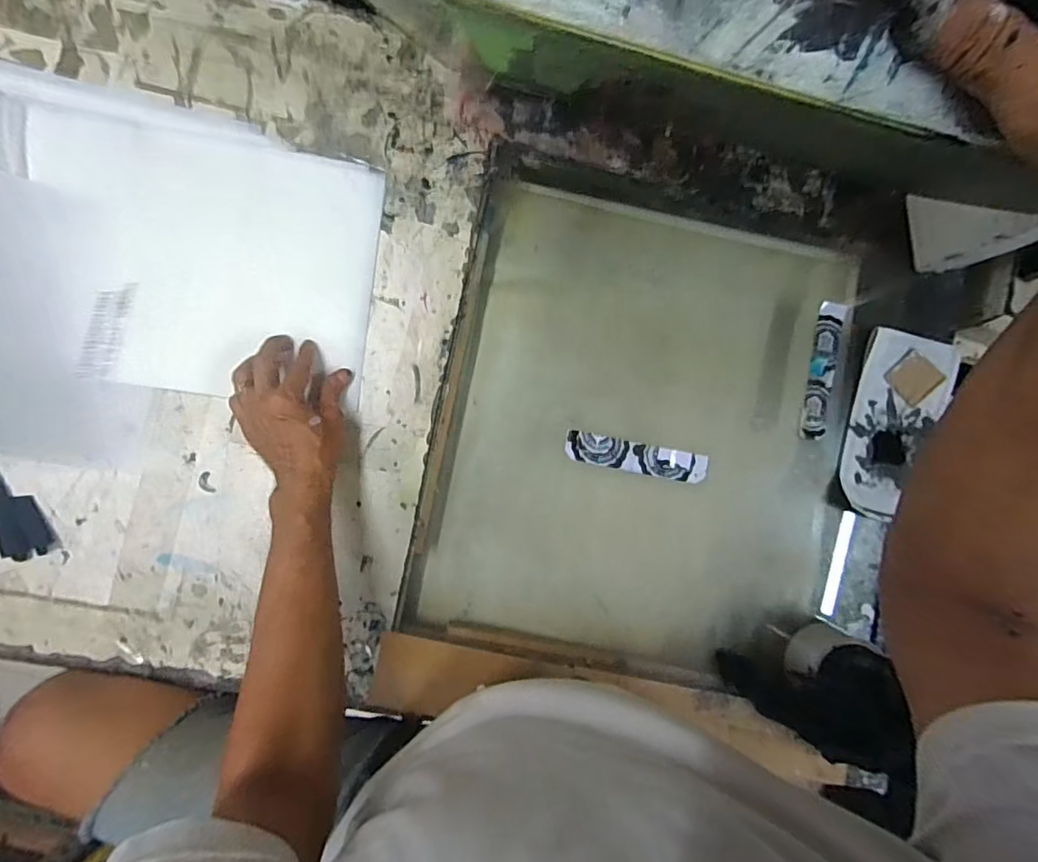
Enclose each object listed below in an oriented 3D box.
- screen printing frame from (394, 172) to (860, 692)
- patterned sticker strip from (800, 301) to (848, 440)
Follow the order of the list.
[{"bbox_3d":[0.148,0.005,0.589,0.465,0.059,0.520,12,87,-6],"label":"screen printing frame"},{"bbox_3d":[0.350,-0.069,0.589,0.033,0.010,0.156,9,89,-3],"label":"patterned sticker strip"}]

